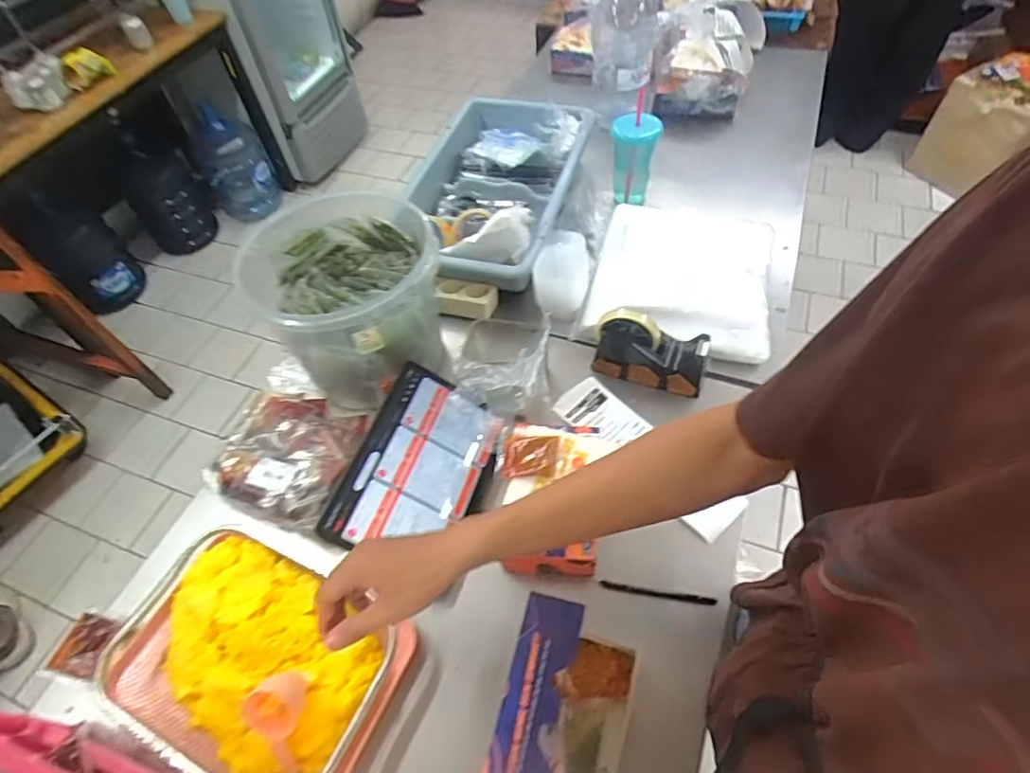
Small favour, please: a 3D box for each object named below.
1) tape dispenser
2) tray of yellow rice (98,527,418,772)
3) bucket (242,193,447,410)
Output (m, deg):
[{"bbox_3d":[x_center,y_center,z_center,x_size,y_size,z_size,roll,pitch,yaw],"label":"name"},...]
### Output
[{"bbox_3d":[0.189,-0.051,0.795,0.157,0.088,0.067,16,57,15],"label":"tape dispenser"},{"bbox_3d":[-0.291,0.290,0.610,0.315,0.066,0.222,20,59,18],"label":"tray of yellow rice"},{"bbox_3d":[-0.220,-0.119,0.803,0.231,0.208,0.230,-2,55,3],"label":"bucket"}]

